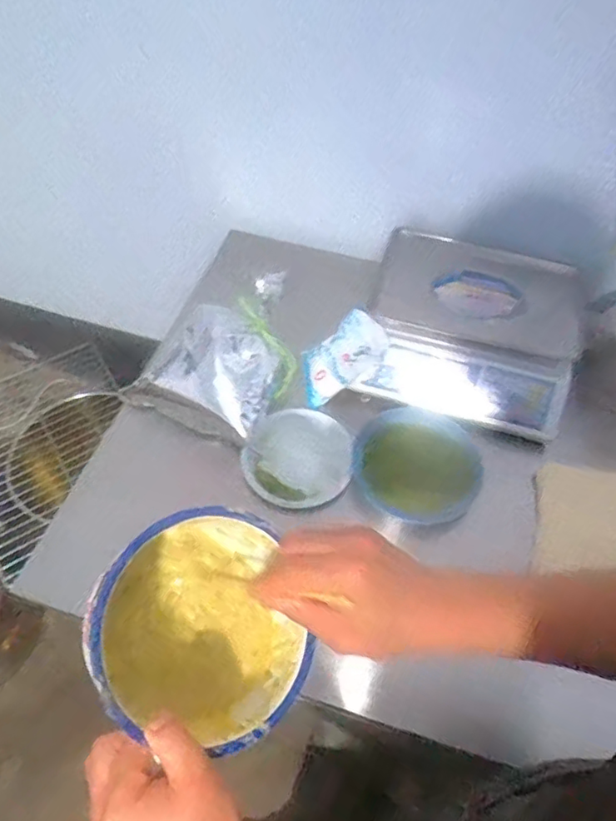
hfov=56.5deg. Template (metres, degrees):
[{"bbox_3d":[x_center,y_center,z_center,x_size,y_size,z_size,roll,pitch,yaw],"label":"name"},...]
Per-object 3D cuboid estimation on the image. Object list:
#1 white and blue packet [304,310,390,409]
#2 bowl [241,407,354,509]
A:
[{"bbox_3d":[0.051,-0.087,0.949,0.168,0.049,0.098,-39,79,9],"label":"white and blue packet"},{"bbox_3d":[-0.009,0.064,0.874,0.154,0.034,0.166,1,55,-1],"label":"bowl"}]

